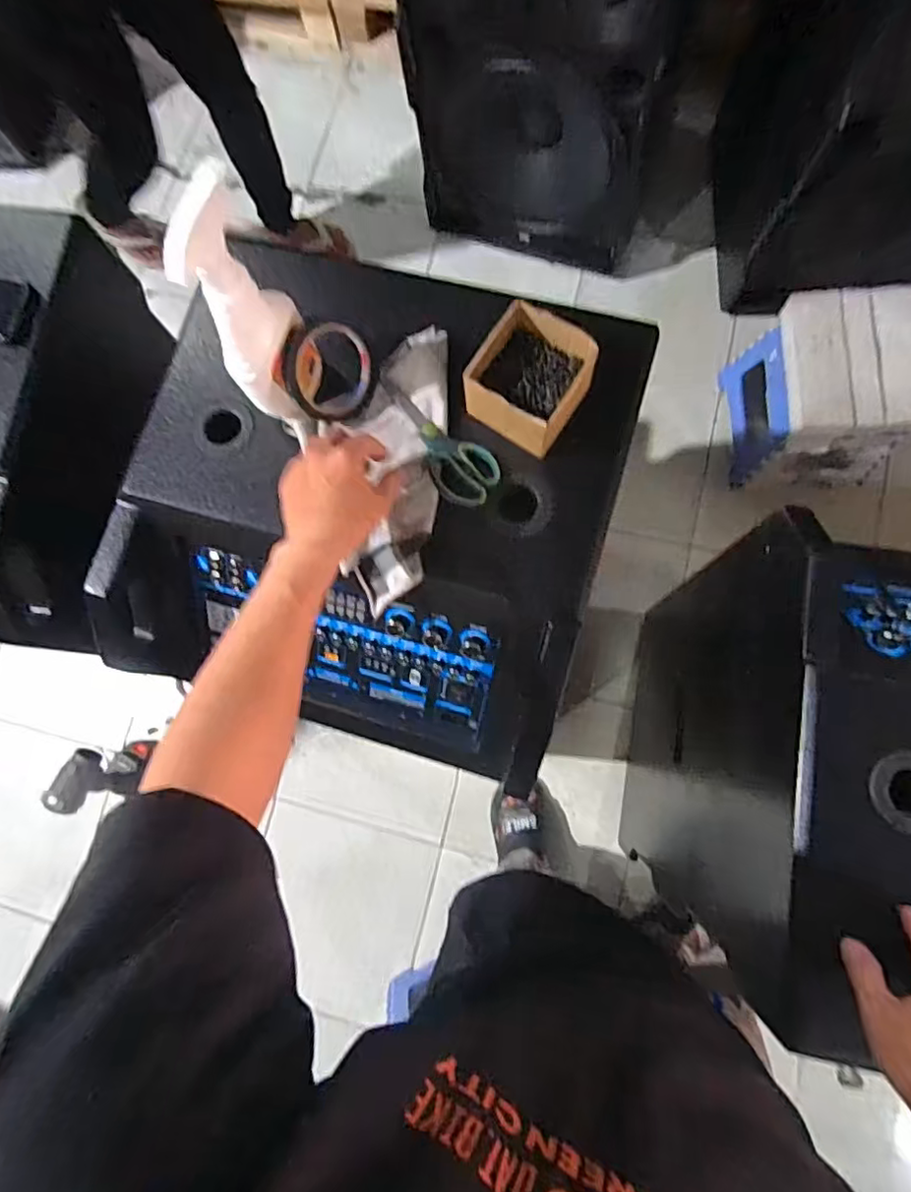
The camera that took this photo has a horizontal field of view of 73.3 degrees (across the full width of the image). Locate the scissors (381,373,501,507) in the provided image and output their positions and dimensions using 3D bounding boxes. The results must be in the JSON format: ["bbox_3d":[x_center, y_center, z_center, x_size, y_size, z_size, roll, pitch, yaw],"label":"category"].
[{"bbox_3d":[-0.009,-0.165,0.628,0.068,0.007,0.169,-21,72,-19],"label":"scissors"}]

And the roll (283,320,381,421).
[{"bbox_3d":[-0.127,-0.228,0.616,0.029,0.103,0.097,21,92,51],"label":"roll"}]

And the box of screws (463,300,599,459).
[{"bbox_3d":[0.078,-0.210,0.607,0.112,0.069,0.098,33,84,10],"label":"box of screws"}]

